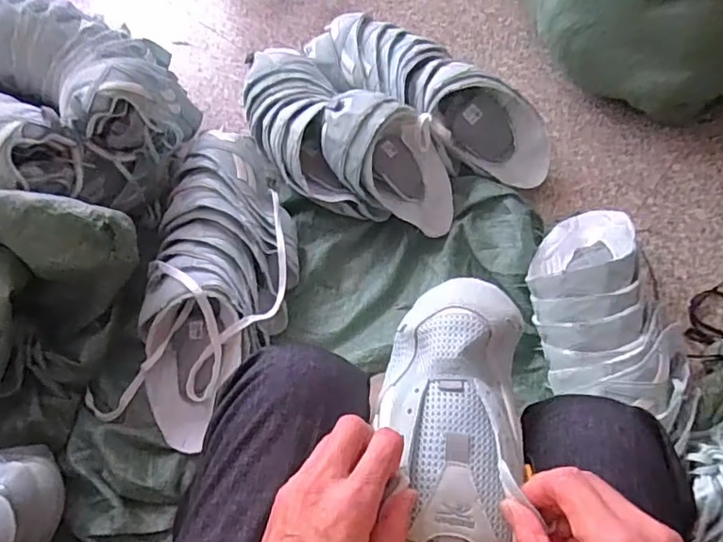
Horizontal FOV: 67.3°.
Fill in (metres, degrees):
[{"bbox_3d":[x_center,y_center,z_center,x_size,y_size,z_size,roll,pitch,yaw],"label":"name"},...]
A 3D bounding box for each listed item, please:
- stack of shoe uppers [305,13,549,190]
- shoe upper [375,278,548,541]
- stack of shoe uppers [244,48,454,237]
[{"bbox_3d":[0.120,-0.318,0.999,0.495,0.138,0.147,33,68,15],"label":"stack of shoe uppers"},{"bbox_3d":[0.064,0.119,0.390,0.098,0.062,0.249,5,64,2],"label":"shoe upper"},{"bbox_3d":[-0.042,-0.233,0.943,0.457,0.156,0.225,30,67,13],"label":"stack of shoe uppers"}]

